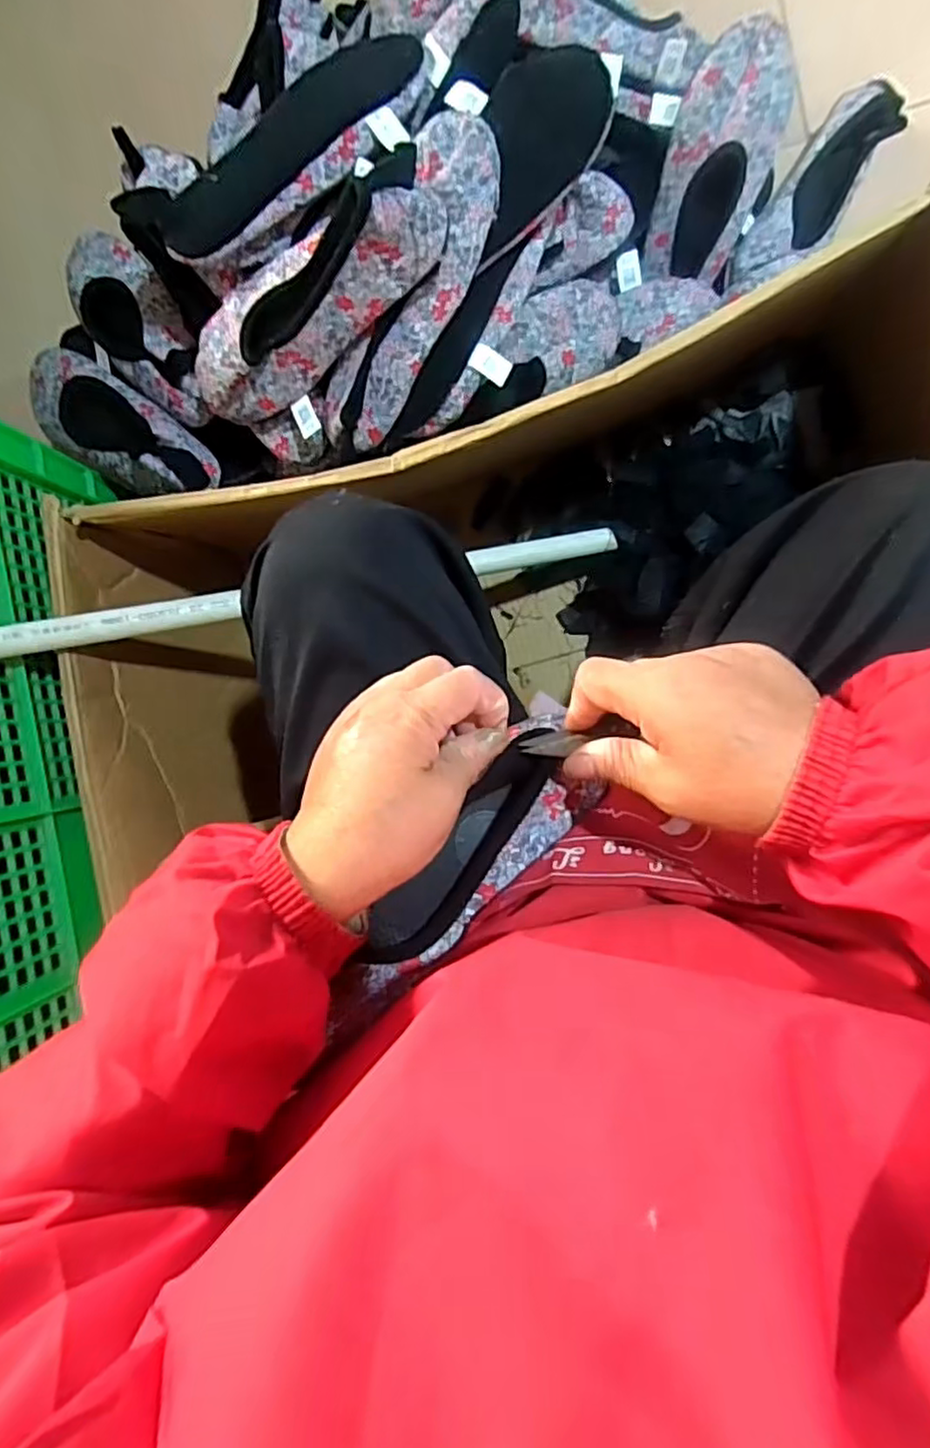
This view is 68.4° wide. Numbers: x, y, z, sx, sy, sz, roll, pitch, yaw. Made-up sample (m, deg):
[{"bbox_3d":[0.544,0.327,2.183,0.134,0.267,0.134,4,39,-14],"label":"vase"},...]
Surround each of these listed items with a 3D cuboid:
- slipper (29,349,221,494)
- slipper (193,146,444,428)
[{"bbox_3d":[-0.360,-0.300,0.686,0.247,0.060,0.094,33,96,7],"label":"slipper"},{"bbox_3d":[-0.132,-0.344,0.558,0.257,0.073,0.083,-23,87,32],"label":"slipper"}]

